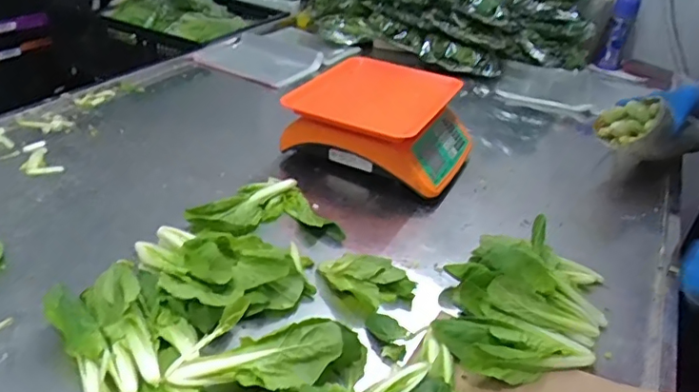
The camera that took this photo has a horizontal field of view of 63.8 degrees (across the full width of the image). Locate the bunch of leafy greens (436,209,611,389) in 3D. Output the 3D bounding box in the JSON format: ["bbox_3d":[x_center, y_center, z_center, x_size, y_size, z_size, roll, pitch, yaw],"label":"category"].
[{"bbox_3d":[0.213,0.117,0.680,0.188,0.074,0.246,20,36,19],"label":"bunch of leafy greens"}]

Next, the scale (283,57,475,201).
[{"bbox_3d":[0.057,-0.123,0.984,0.294,0.138,0.243,17,35,15],"label":"scale"}]

